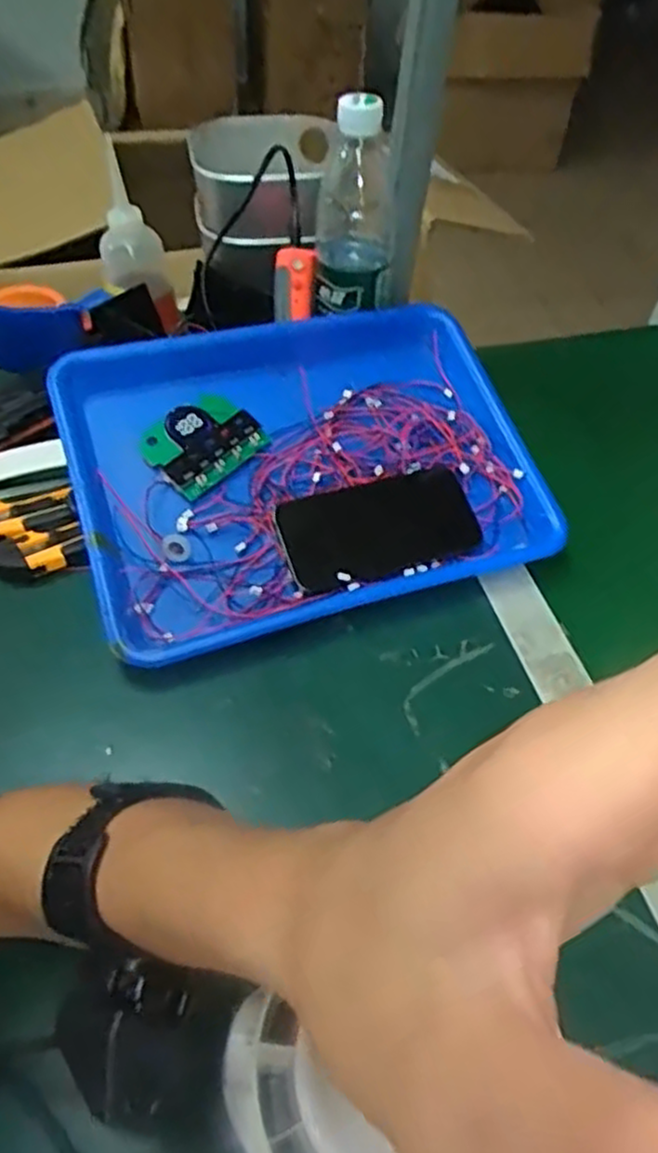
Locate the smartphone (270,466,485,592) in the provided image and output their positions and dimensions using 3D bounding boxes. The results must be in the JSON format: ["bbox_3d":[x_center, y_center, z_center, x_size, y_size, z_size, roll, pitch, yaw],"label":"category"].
[{"bbox_3d":[0.036,-0.035,0.535,0.138,0.011,0.080,-19,66,-10],"label":"smartphone"}]

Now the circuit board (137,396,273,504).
[{"bbox_3d":[-0.095,-0.102,0.563,0.082,0.024,0.072,-35,75,-22],"label":"circuit board"}]

